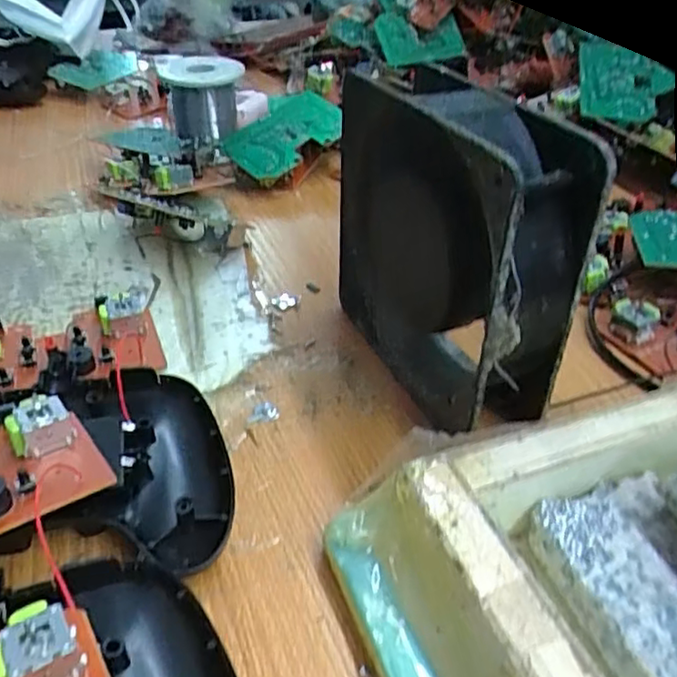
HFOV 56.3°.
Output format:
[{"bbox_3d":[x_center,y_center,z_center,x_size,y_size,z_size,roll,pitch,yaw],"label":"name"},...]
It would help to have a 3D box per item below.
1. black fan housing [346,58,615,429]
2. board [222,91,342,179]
[{"bbox_3d":[0.042,-0.037,0.261,0.043,0.125,0.120,-13,40,-18],"label":"black fan housing"},{"bbox_3d":[-0.040,-0.148,0.452,0.059,0.012,0.088,36,65,20],"label":"board"}]

